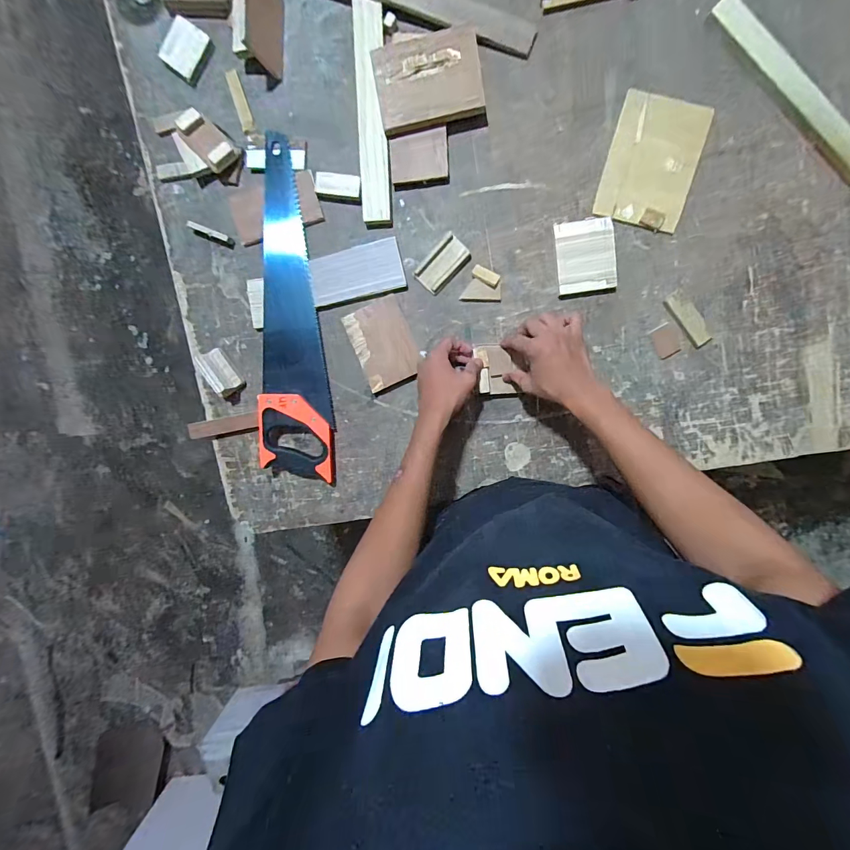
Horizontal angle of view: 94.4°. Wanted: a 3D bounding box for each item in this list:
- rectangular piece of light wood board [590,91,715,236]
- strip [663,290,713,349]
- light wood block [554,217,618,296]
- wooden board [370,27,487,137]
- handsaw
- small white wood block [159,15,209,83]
[{"bbox_3d":[0.329,-0.377,0.567,0.120,0.009,0.169,14,98,0],"label":"rectangular piece of light wood board"},{"bbox_3d":[0.400,-0.160,0.597,0.032,0.006,0.091,-37,95,7],"label":"strip"},{"bbox_3d":[0.237,-0.252,0.584,0.082,0.011,0.102,-8,97,3],"label":"light wood block"},{"bbox_3d":[0.006,-0.472,0.542,0.143,0.010,0.099,-13,111,2],"label":"wooden board"},{"bbox_3d":[-0.212,-0.168,0.621,0.107,0.033,0.514,-1,98,2],"label":"handsaw"},{"bbox_3d":[-0.356,-0.556,0.580,0.060,0.009,0.068,37,98,-3],"label":"small white wood block"}]

